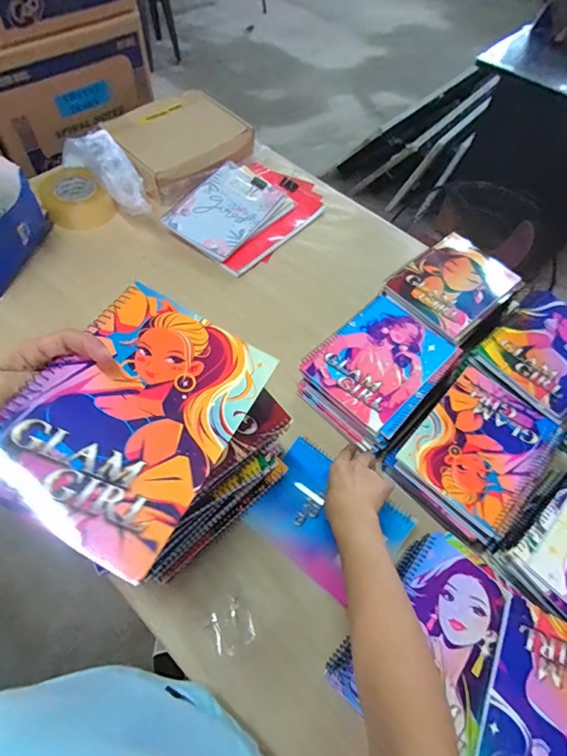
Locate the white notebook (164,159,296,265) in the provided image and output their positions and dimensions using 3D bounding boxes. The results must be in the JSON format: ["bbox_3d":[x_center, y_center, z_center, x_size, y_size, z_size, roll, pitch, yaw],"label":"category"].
[{"bbox_3d":[-0.111,-0.348,0.859,0.164,0.016,0.241,38,65,7],"label":"white notebook"}]

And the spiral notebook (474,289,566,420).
[{"bbox_3d":[0.419,-0.048,0.653,0.204,0.011,0.154,-34,67,-21],"label":"spiral notebook"}]

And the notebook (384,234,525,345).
[{"bbox_3d":[0.293,-0.165,0.708,0.205,0.018,0.154,-36,68,-22],"label":"notebook"}]

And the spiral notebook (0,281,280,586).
[{"bbox_3d":[-0.108,0.022,0.310,0.140,0.005,0.192,29,58,4],"label":"spiral notebook"}]

